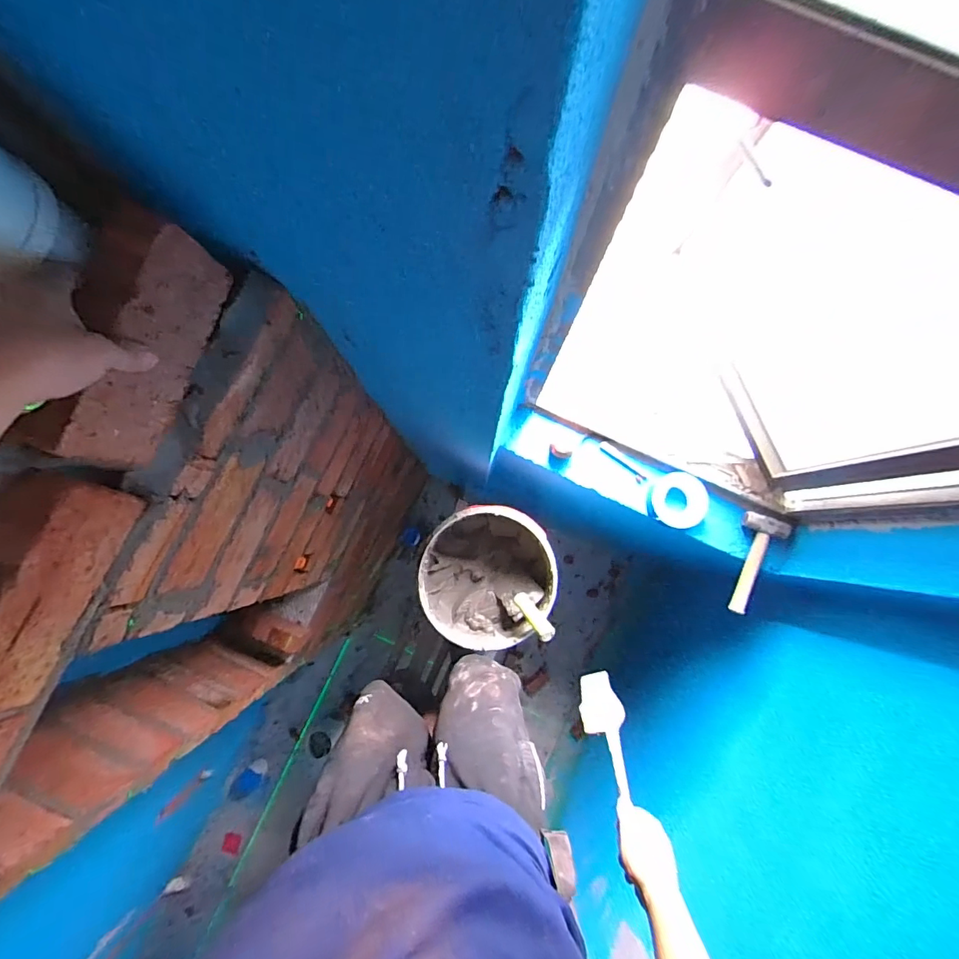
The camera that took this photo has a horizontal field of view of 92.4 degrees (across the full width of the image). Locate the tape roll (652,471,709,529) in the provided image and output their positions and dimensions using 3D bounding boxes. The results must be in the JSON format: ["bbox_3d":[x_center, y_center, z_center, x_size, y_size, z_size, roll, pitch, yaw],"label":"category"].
[{"bbox_3d":[0.473,0.049,1.085,0.124,0.032,0.129,0,84,1],"label":"tape roll"}]

